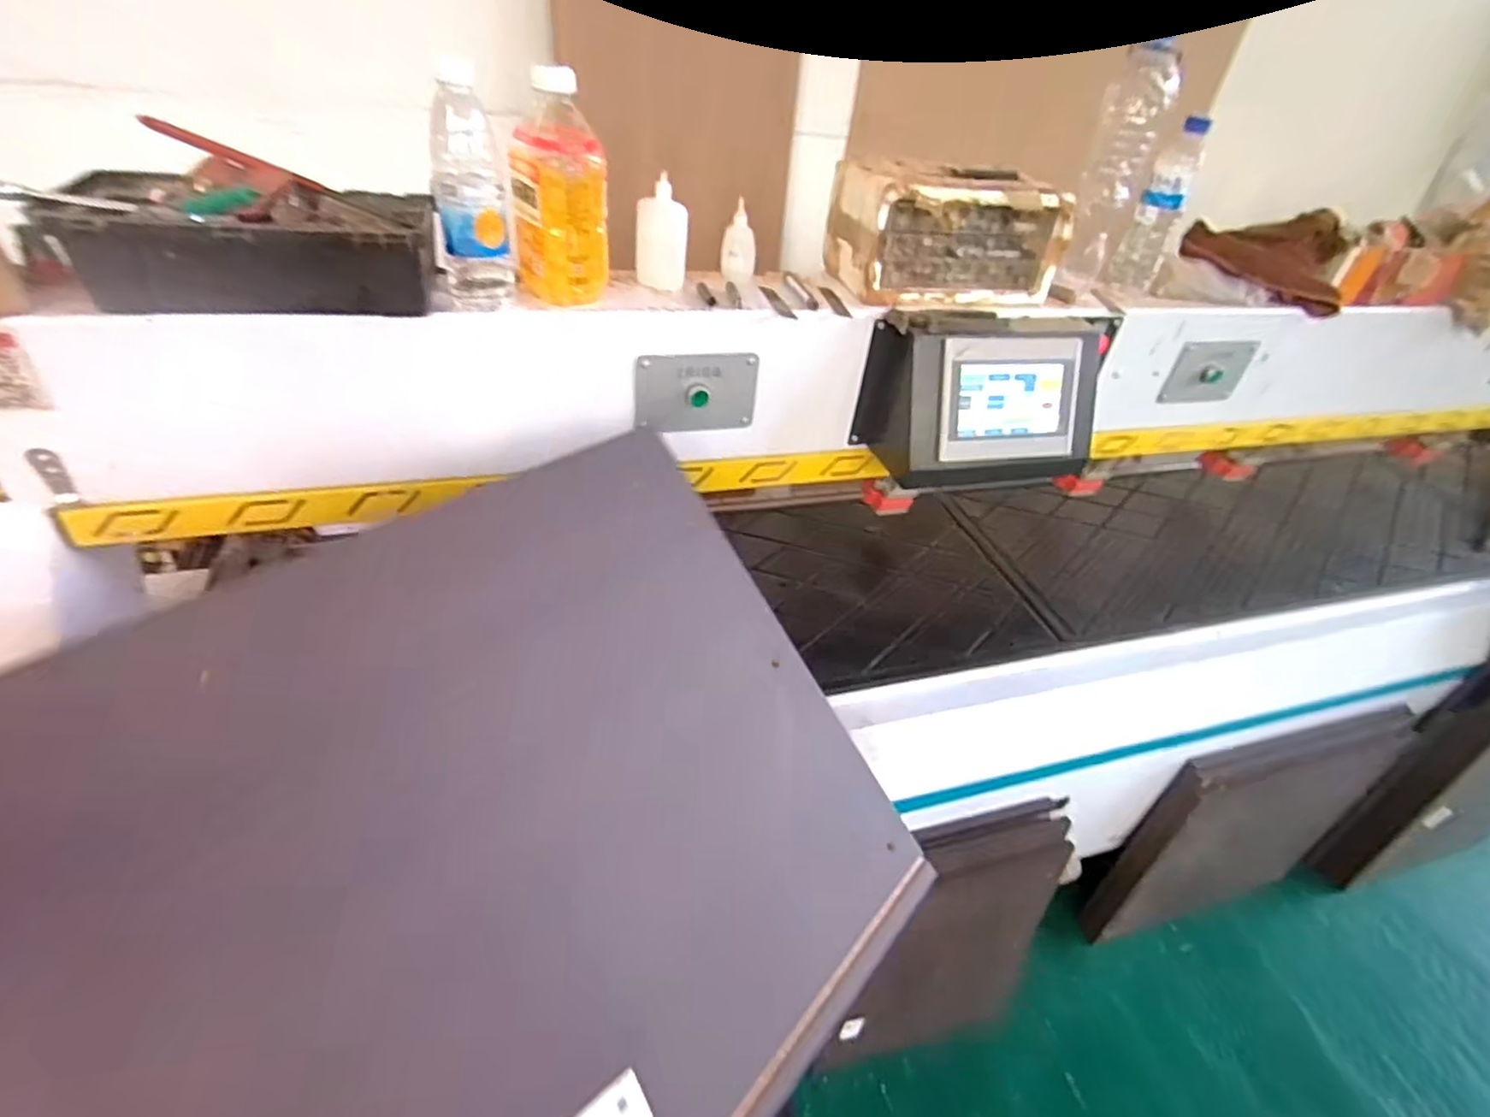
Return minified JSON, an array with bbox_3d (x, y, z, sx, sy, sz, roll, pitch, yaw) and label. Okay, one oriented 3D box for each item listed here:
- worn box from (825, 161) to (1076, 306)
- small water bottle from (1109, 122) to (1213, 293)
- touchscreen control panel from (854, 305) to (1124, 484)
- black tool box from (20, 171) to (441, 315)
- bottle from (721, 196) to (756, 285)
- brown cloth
[{"bbox_3d":[0.259,-0.416,0.882,0.271,0.140,0.157,-7,41,-18],"label":"worn box"},{"bbox_3d":[0.579,-0.487,0.960,0.061,0.213,0.055,28,43,23],"label":"small water bottle"},{"bbox_3d":[0.348,-0.214,0.903,0.371,0.175,0.122,-6,41,-17],"label":"touchscreen control panel"},{"bbox_3d":[-0.494,-0.304,0.667,0.360,0.087,0.184,-4,40,-14],"label":"black tool box"},{"bbox_3d":[-0.007,-0.387,0.846,0.042,0.090,0.029,6,39,-2],"label":"bottle"},{"bbox_3d":[0.794,-0.457,1.041,0.203,0.114,0.139,-4,40,-14],"label":"brown cloth"}]

